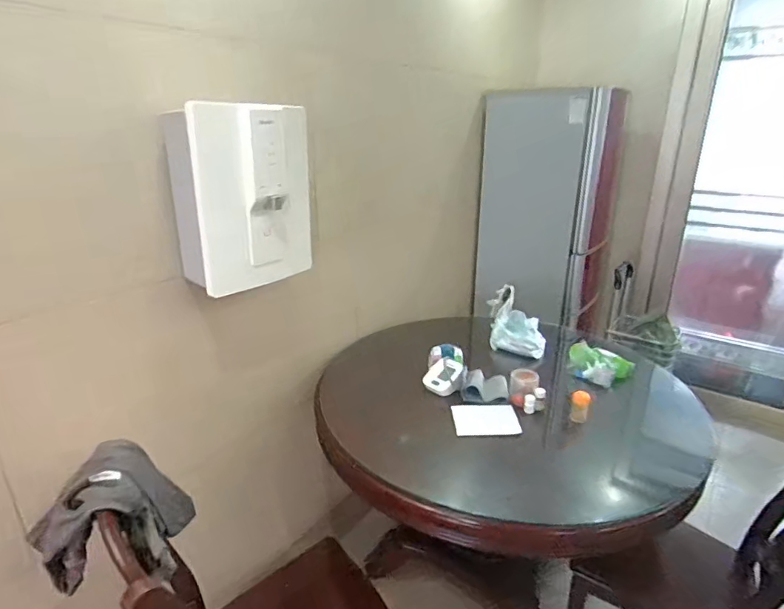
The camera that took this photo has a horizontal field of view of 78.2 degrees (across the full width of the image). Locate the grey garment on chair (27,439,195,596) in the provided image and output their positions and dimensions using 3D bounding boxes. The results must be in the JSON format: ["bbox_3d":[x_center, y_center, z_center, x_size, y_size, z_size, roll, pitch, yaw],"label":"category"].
[{"bbox_3d":[-0.558,0.436,1.008,0.171,0.297,0.259,-2,21,-4],"label":"grey garment on chair"}]

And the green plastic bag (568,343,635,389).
[{"bbox_3d":[0.737,0.215,1.725,0.213,0.112,0.114,13,25,31],"label":"green plastic bag"}]

